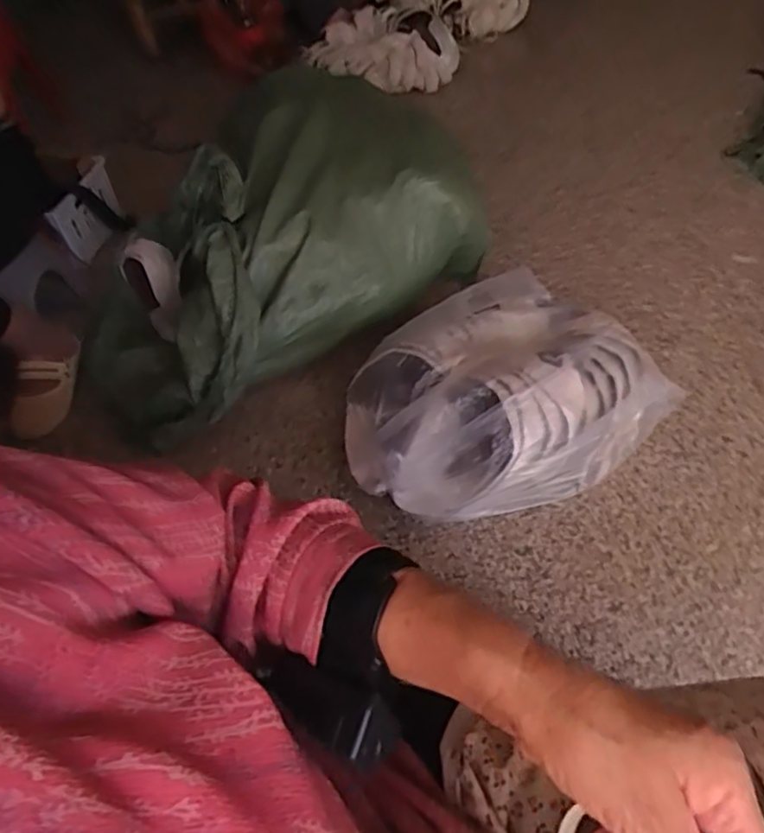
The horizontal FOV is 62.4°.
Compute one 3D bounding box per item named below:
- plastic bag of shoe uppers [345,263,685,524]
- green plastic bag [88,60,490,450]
[{"bbox_3d":[0.180,-0.038,0.969,0.455,0.169,0.331,-24,53,-13],"label":"plastic bag of shoe uppers"},{"bbox_3d":[-0.184,-0.316,1.114,0.670,0.296,0.403,-28,54,-15],"label":"green plastic bag"}]

